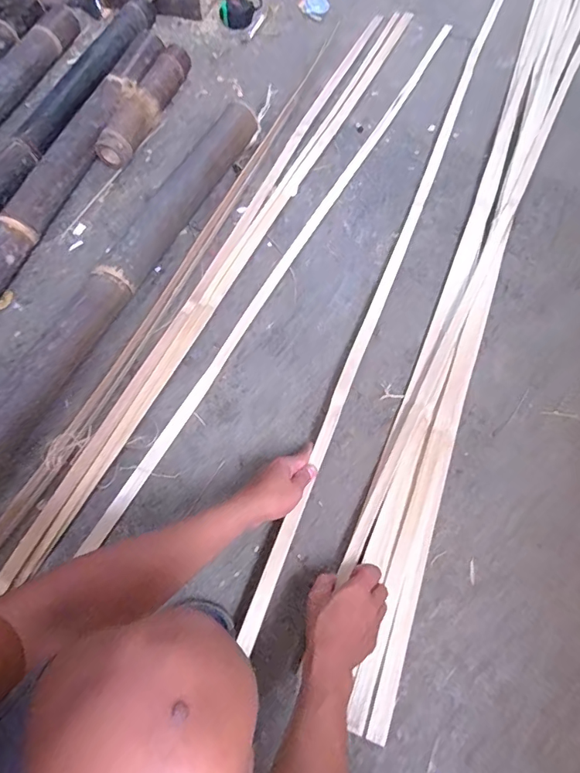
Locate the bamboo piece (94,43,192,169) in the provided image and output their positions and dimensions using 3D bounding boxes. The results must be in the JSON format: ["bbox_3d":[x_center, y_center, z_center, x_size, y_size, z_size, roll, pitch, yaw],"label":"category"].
[{"bbox_3d":[-0.310,-0.620,0.990,0.076,0.071,0.346,17,68,9],"label":"bamboo piece"}]

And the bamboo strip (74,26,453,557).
[{"bbox_3d":[0.041,-0.315,0.888,0.026,0.011,1.362,26,70,13],"label":"bamboo strip"}]

